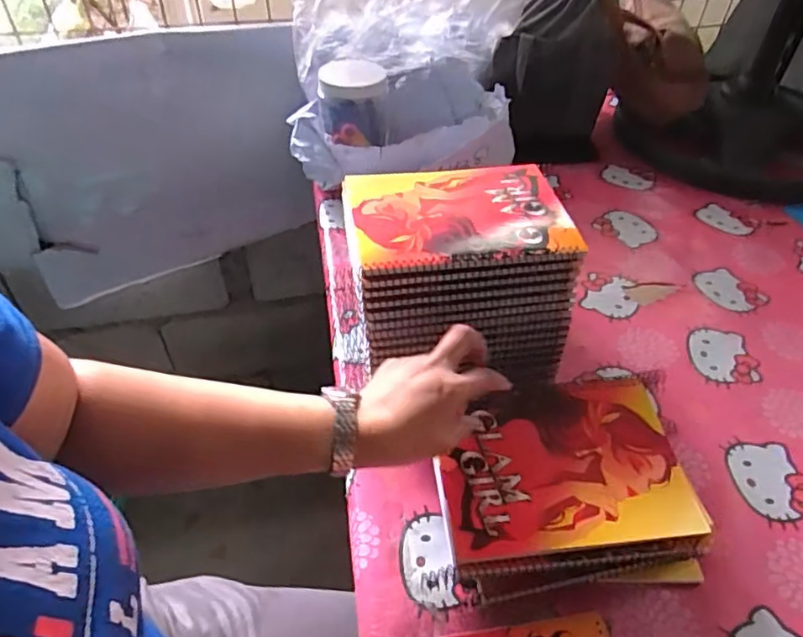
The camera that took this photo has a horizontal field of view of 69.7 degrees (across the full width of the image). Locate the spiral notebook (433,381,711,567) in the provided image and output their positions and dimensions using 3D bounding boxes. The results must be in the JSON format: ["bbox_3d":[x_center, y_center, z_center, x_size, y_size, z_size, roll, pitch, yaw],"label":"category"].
[{"bbox_3d":[0.132,0.120,0.485,0.199,0.012,0.150,-5,44,-3],"label":"spiral notebook"}]

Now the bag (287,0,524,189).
[{"bbox_3d":[0.005,-0.406,0.825,0.327,0.269,0.242,-2,45,-3],"label":"bag"}]

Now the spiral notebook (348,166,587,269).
[{"bbox_3d":[0.051,-0.101,0.542,0.196,0.016,0.148,-5,45,-6],"label":"spiral notebook"}]

